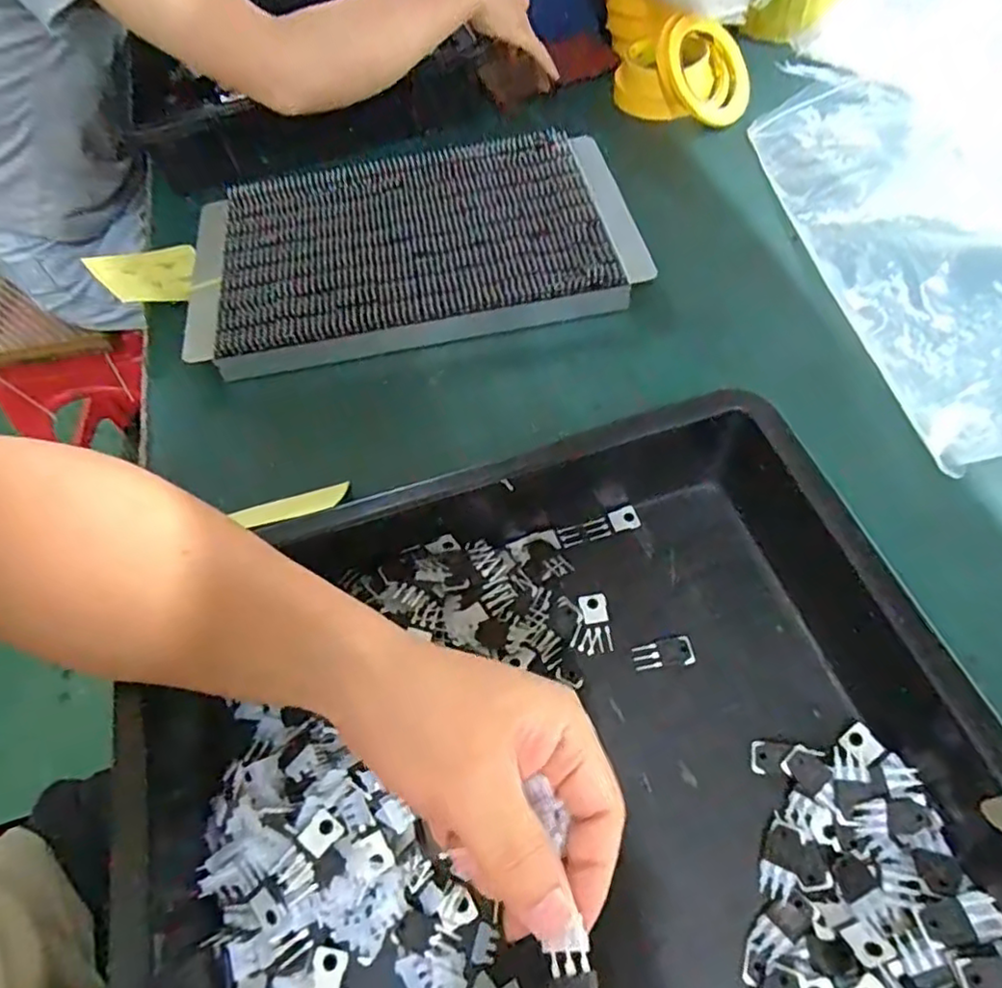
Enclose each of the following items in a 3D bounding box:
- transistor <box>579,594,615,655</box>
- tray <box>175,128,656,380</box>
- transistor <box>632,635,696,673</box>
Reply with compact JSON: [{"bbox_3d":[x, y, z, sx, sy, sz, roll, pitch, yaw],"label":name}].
[{"bbox_3d":[0.056,0.076,0.368,0.016,0.005,0.033,-7,58,-3],"label":"transistor"},{"bbox_3d":[-0.079,-0.217,0.550,0.375,0.042,0.232,-9,58,-4],"label":"tray"},{"bbox_3d":[0.093,0.091,0.358,0.033,0.004,0.016,-8,58,-3],"label":"transistor"}]

